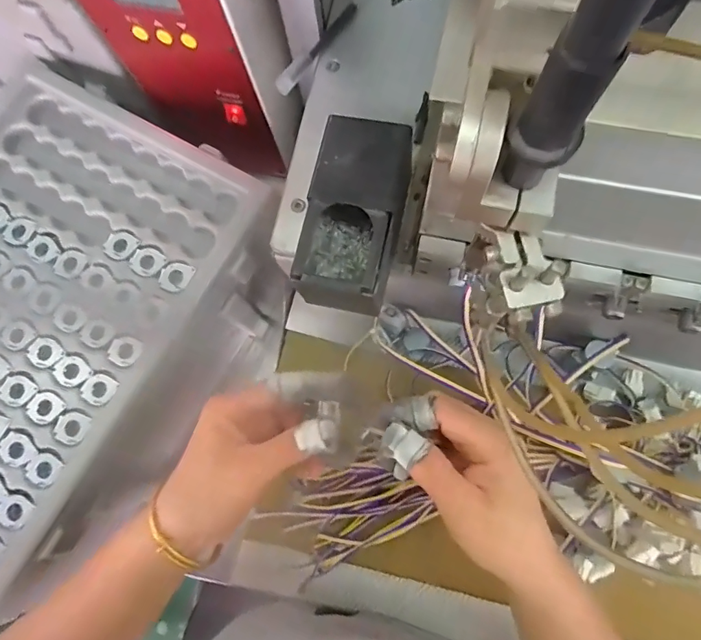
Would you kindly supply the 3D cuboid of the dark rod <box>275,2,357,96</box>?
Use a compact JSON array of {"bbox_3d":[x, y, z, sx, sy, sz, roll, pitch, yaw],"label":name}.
[{"bbox_3d":[-0.028,-0.222,0.377,0.013,0.009,0.096,36,83,11],"label":"dark rod"}]

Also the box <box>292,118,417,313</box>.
[{"bbox_3d":[0.004,-0.062,0.305,0.064,0.062,0.114,10,79,7],"label":"box"}]

